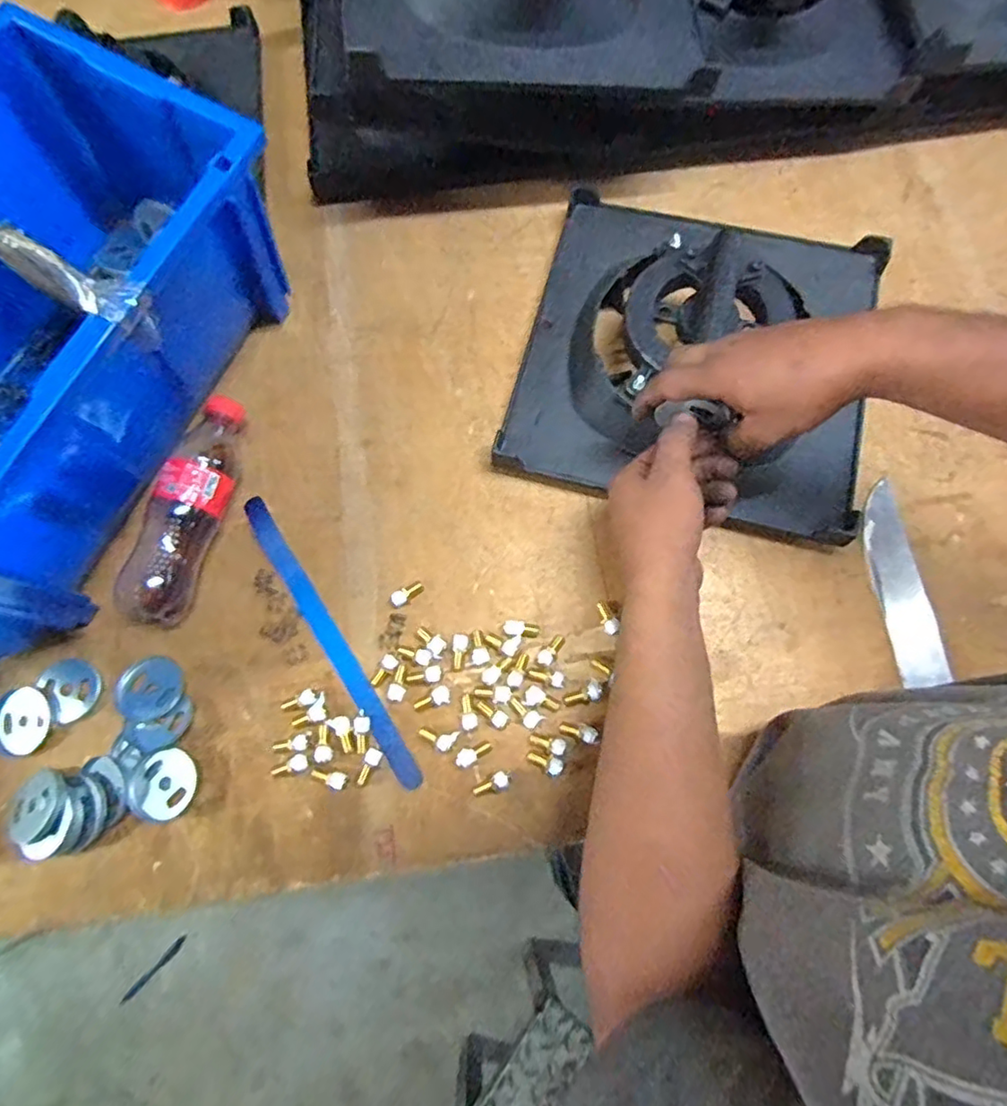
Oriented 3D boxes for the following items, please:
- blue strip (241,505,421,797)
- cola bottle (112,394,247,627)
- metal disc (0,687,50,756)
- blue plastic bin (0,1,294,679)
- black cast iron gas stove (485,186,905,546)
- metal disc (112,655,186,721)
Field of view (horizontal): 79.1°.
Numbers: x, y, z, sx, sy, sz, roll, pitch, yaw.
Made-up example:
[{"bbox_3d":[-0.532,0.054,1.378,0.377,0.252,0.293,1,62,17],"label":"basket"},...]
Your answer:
[{"bbox_3d":[-0.144,0.068,0.501,0.019,0.007,0.275,-33,77,-8],"label":"blue strip"},{"bbox_3d":[-0.263,-0.040,0.503,0.063,0.054,0.195,13,75,4],"label":"cola bottle"},{"bbox_3d":[-0.380,0.133,0.481,0.041,0.009,0.049,-14,75,-1],"label":"metal disc"},{"bbox_3d":[-0.355,-0.131,0.437,0.201,0.166,0.435,24,76,7],"label":"blue plastic bin"},{"bbox_3d":[0.170,-0.187,0.520,0.293,0.101,0.299,15,75,5],"label":"black cast iron gas stove"},{"bbox_3d":[-0.282,0.108,0.484,0.047,0.007,0.050,0,74,0],"label":"metal disc"}]

